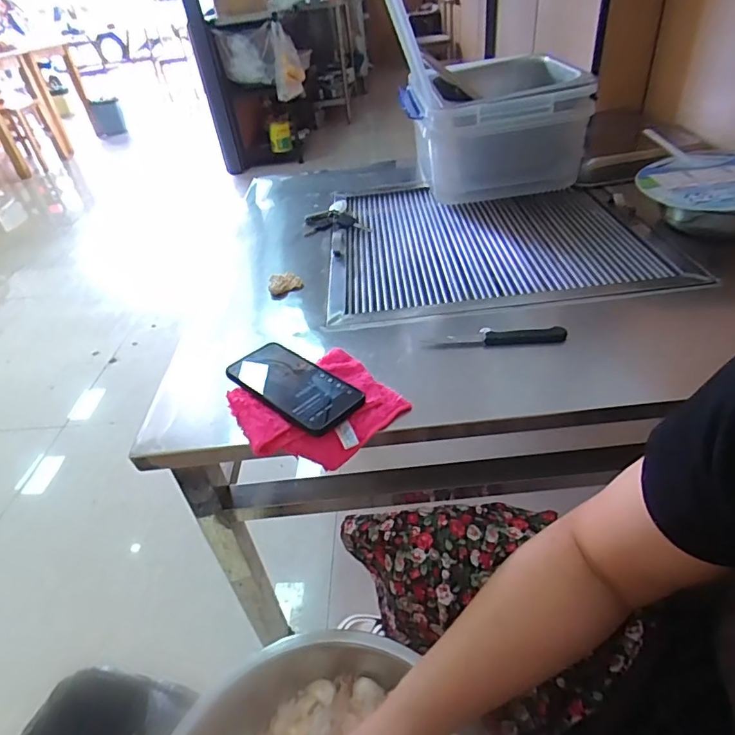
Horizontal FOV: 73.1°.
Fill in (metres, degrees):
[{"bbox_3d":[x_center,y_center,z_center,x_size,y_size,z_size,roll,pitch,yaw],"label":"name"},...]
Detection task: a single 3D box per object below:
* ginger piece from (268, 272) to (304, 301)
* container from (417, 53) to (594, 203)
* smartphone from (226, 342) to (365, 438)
[{"bbox_3d":[-0.121,-0.122,0.737,0.048,0.024,0.035,-7,39,0],"label":"ginger piece"},{"bbox_3d":[0.256,-0.491,1.003,0.301,0.179,0.375,-1,39,7],"label":"container"},{"bbox_3d":[-0.078,0.018,0.526,0.151,0.018,0.076,26,48,34],"label":"smartphone"}]

